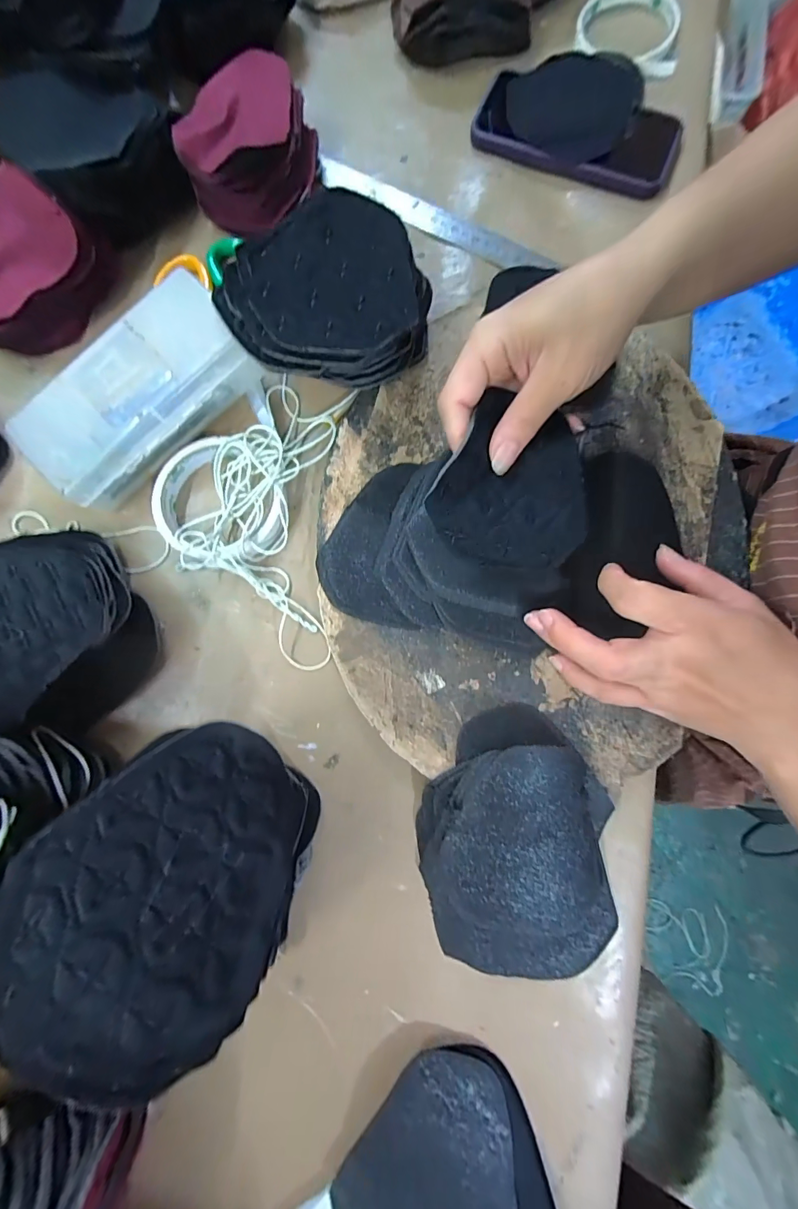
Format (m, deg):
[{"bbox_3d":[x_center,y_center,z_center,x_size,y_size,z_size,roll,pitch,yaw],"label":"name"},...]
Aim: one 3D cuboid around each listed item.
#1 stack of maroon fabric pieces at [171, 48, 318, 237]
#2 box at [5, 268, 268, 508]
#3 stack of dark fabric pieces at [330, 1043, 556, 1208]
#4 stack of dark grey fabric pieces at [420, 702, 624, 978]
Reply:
[{"bbox_3d":[-0.118,-0.361,0.323,0.104,0.040,0.113,-18,80,-4],"label":"stack of maroon fabric pieces"},{"bbox_3d":[-0.173,-0.137,0.279,0.153,0.056,0.077,-39,82,-7],"label":"box"},{"bbox_3d":[0.030,0.318,0.223,0.106,0.014,0.111,35,81,5],"label":"stack of dark fabric pieces"},{"bbox_3d":[0.072,0.142,0.242,0.113,0.045,0.153,0,80,-1],"label":"stack of dark grey fabric pieces"}]

